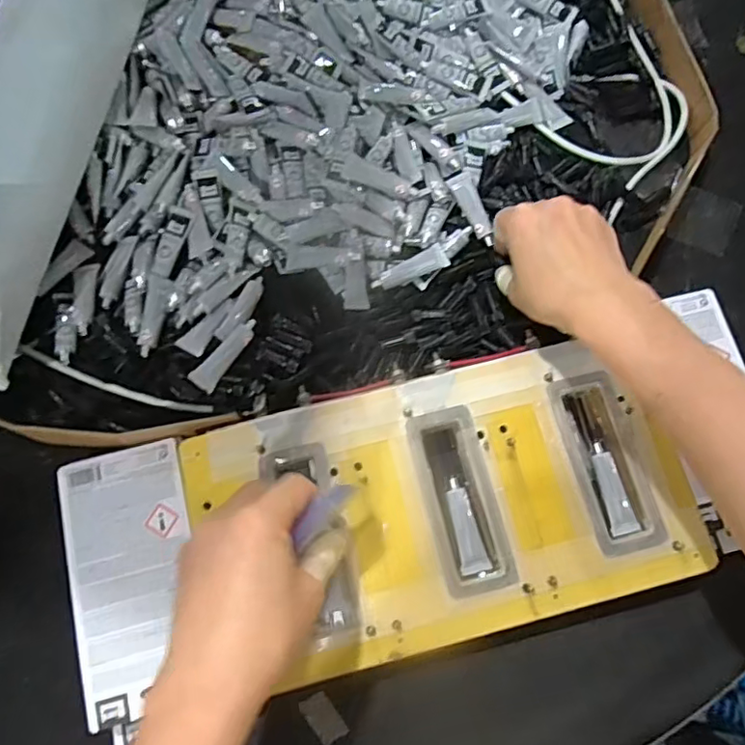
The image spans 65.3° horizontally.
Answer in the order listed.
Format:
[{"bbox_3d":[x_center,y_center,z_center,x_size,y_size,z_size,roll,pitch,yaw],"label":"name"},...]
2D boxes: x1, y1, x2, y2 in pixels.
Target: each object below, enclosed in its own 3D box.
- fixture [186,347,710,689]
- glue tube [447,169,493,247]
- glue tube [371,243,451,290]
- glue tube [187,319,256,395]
[{"bbox_3d":[0.045,0.081,0.368,0.298,0.016,0.162,-14,77,-5],"label":"fixture"},{"bbox_3d":[0.076,-0.125,0.442,0.017,0.006,0.057,-22,83,-7],"label":"glue tube"},{"bbox_3d":[0.027,-0.078,0.432,0.057,0.010,0.017,-19,76,-5],"label":"glue tube"},{"bbox_3d":[-0.102,-0.014,0.403,0.018,0.005,0.058,38,82,-22],"label":"glue tube"}]

